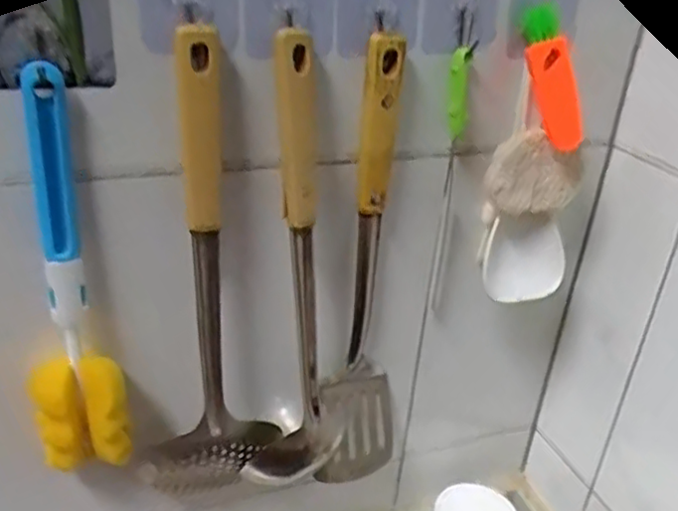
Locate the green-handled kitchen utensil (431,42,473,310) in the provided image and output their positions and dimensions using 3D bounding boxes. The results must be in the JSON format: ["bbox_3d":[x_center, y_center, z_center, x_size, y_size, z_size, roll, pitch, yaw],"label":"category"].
[{"bbox_3d":[0.080,-0.048,0.506,0.016,0.209,0.022,11,29,12],"label":"green-handled kitchen utensil"}]

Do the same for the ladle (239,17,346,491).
[{"bbox_3d":[-0.021,0.020,0.448,0.065,0.310,0.064,6,28,3],"label":"ladle"}]

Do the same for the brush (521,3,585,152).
[{"bbox_3d":[0.148,-0.122,0.470,0.027,0.098,0.021,-7,17,38],"label":"brush"}]

